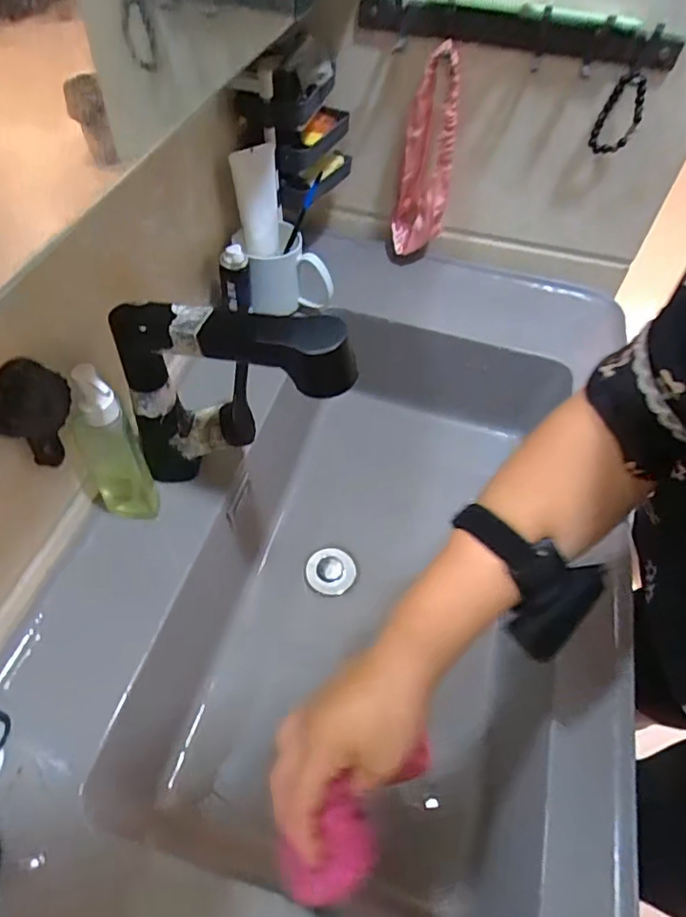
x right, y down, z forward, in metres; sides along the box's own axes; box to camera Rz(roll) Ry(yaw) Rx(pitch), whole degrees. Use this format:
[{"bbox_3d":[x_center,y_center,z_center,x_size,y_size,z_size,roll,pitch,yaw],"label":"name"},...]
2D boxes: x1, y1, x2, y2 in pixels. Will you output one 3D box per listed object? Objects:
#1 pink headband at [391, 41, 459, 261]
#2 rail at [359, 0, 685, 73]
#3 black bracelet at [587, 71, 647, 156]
[{"bbox_3d":[0.102,-0.358,0.689,0.062,0.227,0.044,2,53,-2],"label":"pink headband"},{"bbox_3d":[0.174,-0.425,0.564,0.313,0.041,0.036,11,53,4],"label":"rail"},{"bbox_3d":[0.297,-0.368,0.609,0.043,0.081,0.017,21,55,11],"label":"black bracelet"}]

